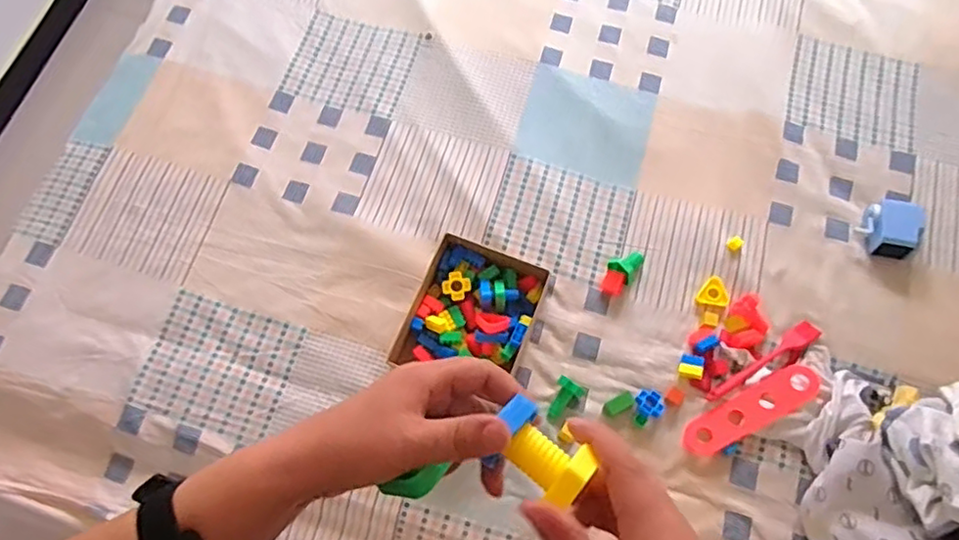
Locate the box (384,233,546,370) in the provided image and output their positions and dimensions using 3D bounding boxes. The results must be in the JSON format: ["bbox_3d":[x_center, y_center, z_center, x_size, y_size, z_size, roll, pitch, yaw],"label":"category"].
[{"bbox_3d":[-0.009,0.066,0.930,0.168,0.062,0.195,20,73,11],"label":"box"}]

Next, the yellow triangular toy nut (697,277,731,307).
[{"bbox_3d":[0.360,0.032,0.969,0.045,0.010,0.043,9,71,8],"label":"yellow triangular toy nut"}]

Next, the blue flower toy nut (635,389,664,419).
[{"bbox_3d":[0.244,0.191,0.901,0.038,0.010,0.038,-1,70,4],"label":"blue flower toy nut"}]

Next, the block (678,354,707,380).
[{"bbox_3d":[0.310,0.140,0.917,0.034,0.013,0.037,15,72,9],"label":"block"}]

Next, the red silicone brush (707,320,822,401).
[{"bbox_3d":[0.414,0.138,0.918,0.196,0.011,0.030,-34,71,-8],"label":"red silicone brush"}]

